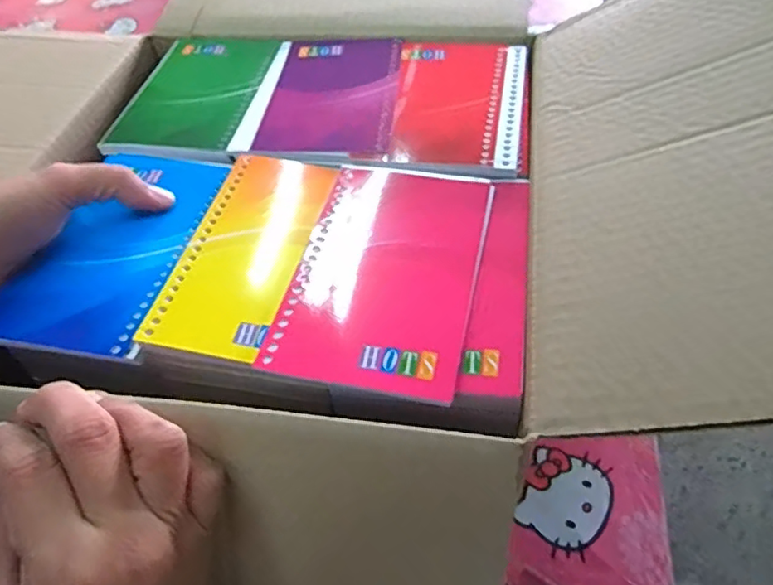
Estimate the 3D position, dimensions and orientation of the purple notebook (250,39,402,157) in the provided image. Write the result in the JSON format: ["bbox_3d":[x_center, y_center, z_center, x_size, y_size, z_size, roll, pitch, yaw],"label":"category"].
[{"bbox_3d":[-0.033,-0.127,0.368,0.076,0.004,0.125,2,50,7],"label":"purple notebook"}]

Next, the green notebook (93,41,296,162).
[{"bbox_3d":[-0.118,-0.129,0.379,0.092,0.006,0.136,2,50,7],"label":"green notebook"}]

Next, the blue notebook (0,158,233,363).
[{"bbox_3d":[-0.134,-0.024,0.291,0.079,0.006,0.126,5,51,10],"label":"blue notebook"}]

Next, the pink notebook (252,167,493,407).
[{"bbox_3d":[0.001,-0.012,0.267,0.077,0.007,0.129,8,52,12],"label":"pink notebook"}]

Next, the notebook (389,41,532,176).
[{"bbox_3d":[0.045,-0.114,0.350,0.079,0.008,0.134,1,50,7],"label":"notebook"}]

